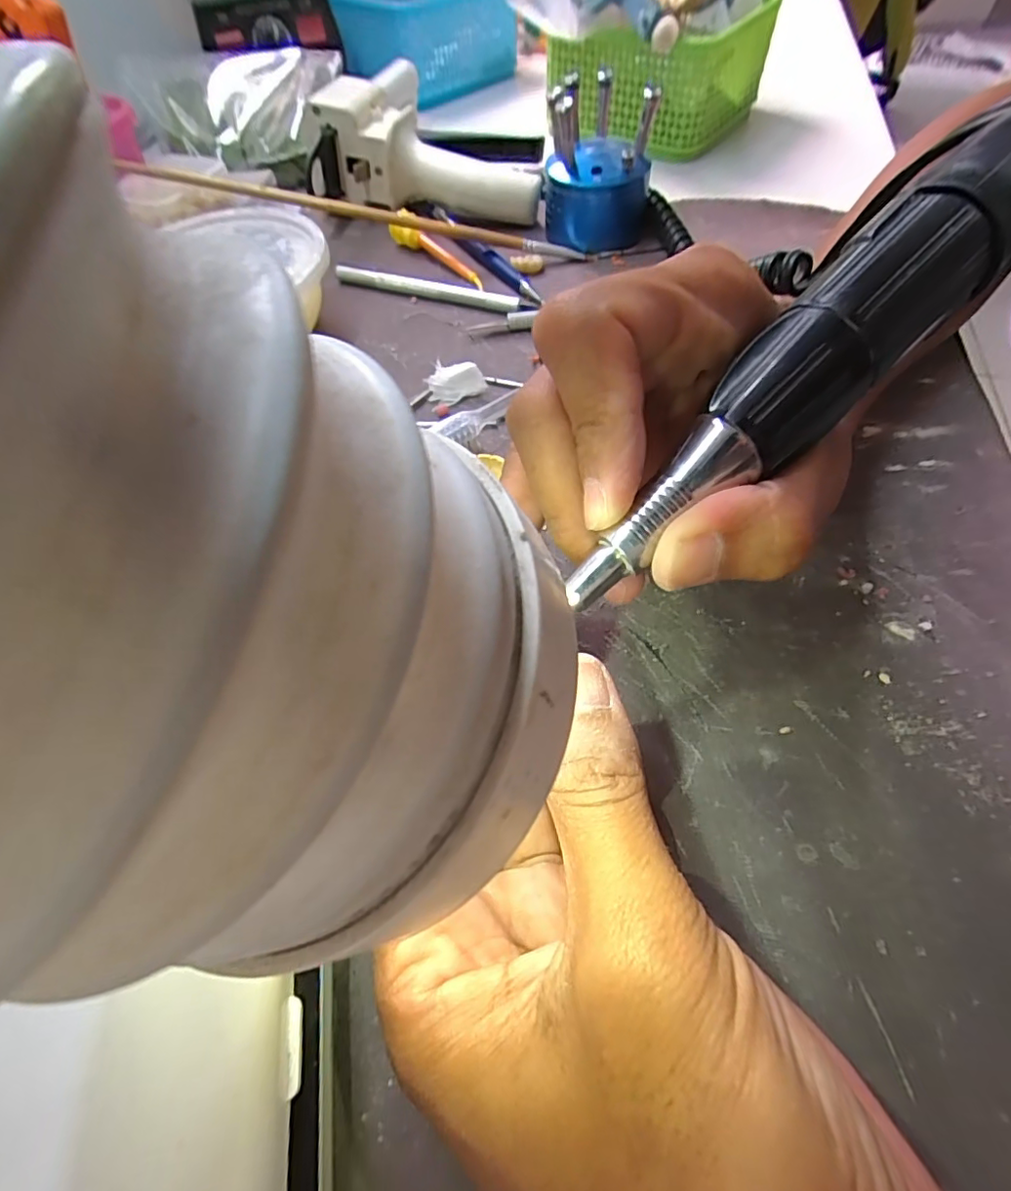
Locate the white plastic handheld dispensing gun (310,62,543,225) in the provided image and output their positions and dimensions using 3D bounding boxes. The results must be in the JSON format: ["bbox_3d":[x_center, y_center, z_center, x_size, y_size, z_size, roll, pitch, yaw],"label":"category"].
[{"bbox_3d":[-0.054,-0.267,0.347,0.159,0.051,0.082,27,63,5],"label":"white plastic handheld dispensing gun"}]

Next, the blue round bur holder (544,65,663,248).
[{"bbox_3d":[0.053,-0.246,0.314,0.057,0.067,0.059,6,58,7],"label":"blue round bur holder"}]

